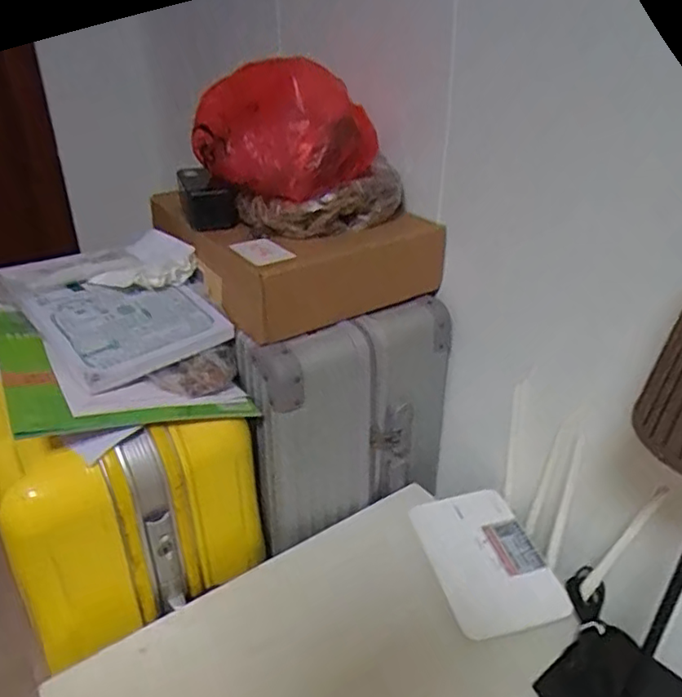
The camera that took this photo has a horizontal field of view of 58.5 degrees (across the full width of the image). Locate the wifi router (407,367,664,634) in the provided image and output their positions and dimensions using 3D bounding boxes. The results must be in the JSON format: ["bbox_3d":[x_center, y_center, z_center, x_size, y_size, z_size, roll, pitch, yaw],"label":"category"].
[{"bbox_3d":[0.186,0.170,0.696,0.169,0.142,0.232,-6,31,-10],"label":"wifi router"}]

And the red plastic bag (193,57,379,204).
[{"bbox_3d":[-0.067,-0.263,0.717,0.202,0.131,0.144,-7,31,-12],"label":"red plastic bag"}]

